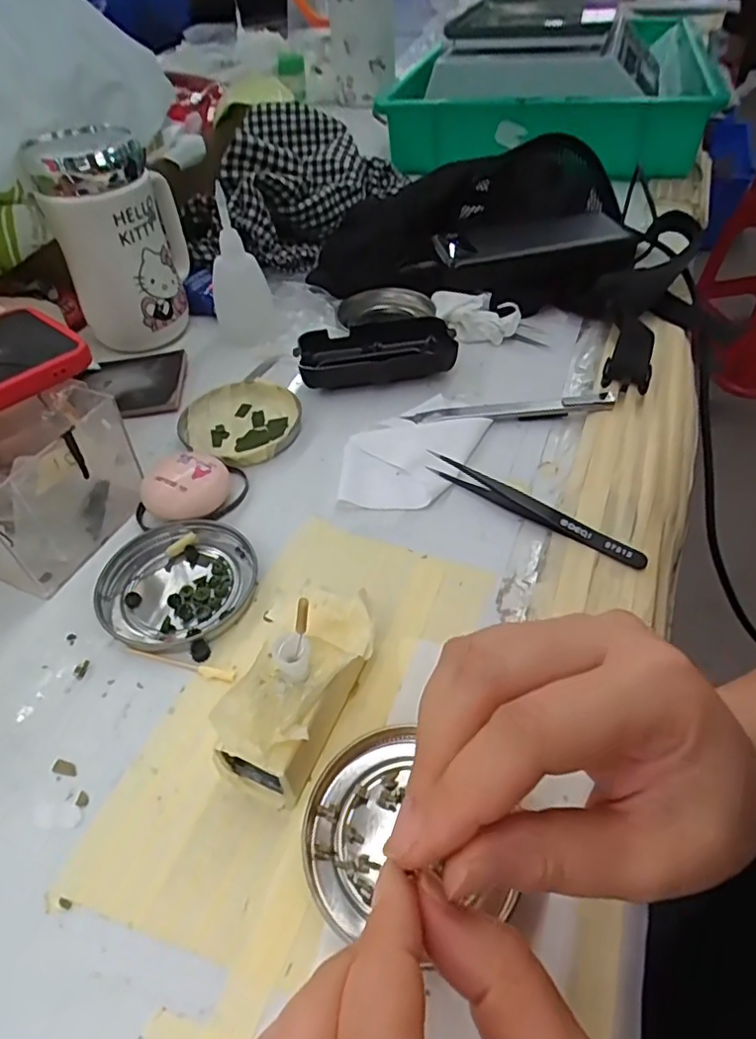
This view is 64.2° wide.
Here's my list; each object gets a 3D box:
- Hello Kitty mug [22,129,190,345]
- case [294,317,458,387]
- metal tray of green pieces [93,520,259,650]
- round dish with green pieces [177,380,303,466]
[{"bbox_3d":[-0.191,-0.212,0.452,0.073,0.131,0.090,-4,48,-1],"label":"Hello Kitty mug"},{"bbox_3d":[-0.001,-0.119,0.431,0.108,0.025,0.051,-7,48,-4],"label":"case"},{"bbox_3d":[-0.104,0.032,0.311,0.077,0.008,0.074,8,48,12],"label":"metal tray of green pieces"},{"bbox_3d":[-0.091,-0.068,0.401,0.085,0.010,0.071,33,57,28],"label":"round dish with green pieces"}]

